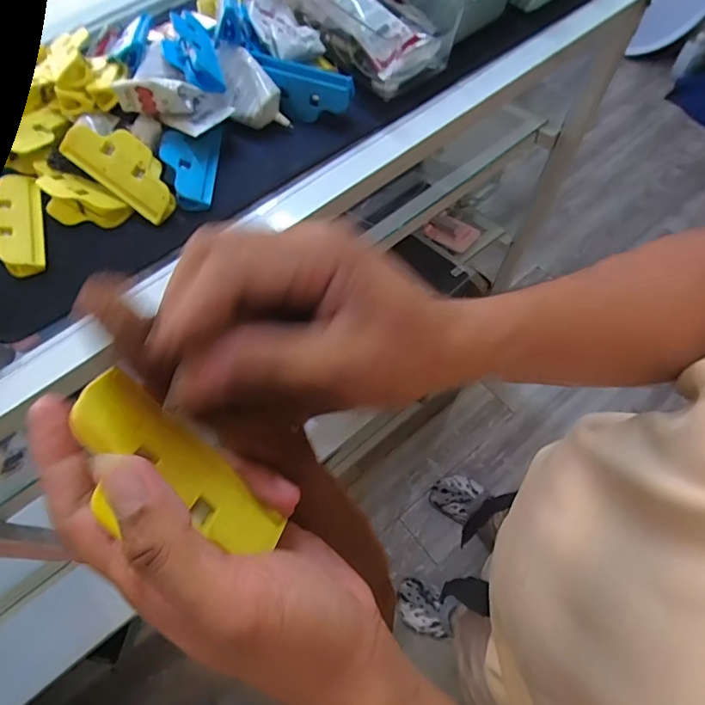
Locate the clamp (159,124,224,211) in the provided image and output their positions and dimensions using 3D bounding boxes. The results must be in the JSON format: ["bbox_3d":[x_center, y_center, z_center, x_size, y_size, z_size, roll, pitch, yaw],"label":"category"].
[{"bbox_3d":[-0.139,-0.164,0.410,0.042,0.026,0.080,1,65,2],"label":"clamp"}]

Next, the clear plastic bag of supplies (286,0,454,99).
[{"bbox_3d":[0.010,-0.319,0.451,0.171,0.055,0.106,36,70,-2],"label":"clear plastic bag of supplies"}]

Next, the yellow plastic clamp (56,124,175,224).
[{"bbox_3d":[-0.187,-0.153,0.400,0.096,0.024,0.046,39,96,-6],"label":"yellow plastic clamp"}]

